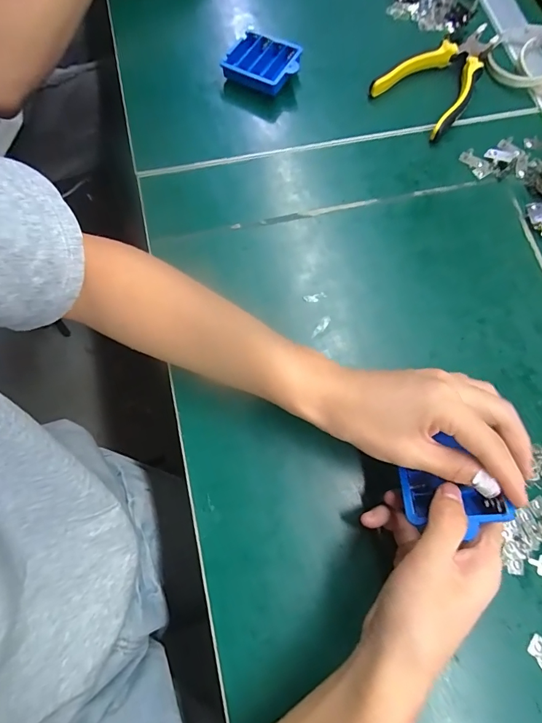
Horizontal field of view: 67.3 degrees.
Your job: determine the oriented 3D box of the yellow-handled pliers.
[{"bbox_3d":[0.189,-0.321,0.454,0.091,0.025,0.151,38,76,9],"label":"yellow-handled pliers"}]

